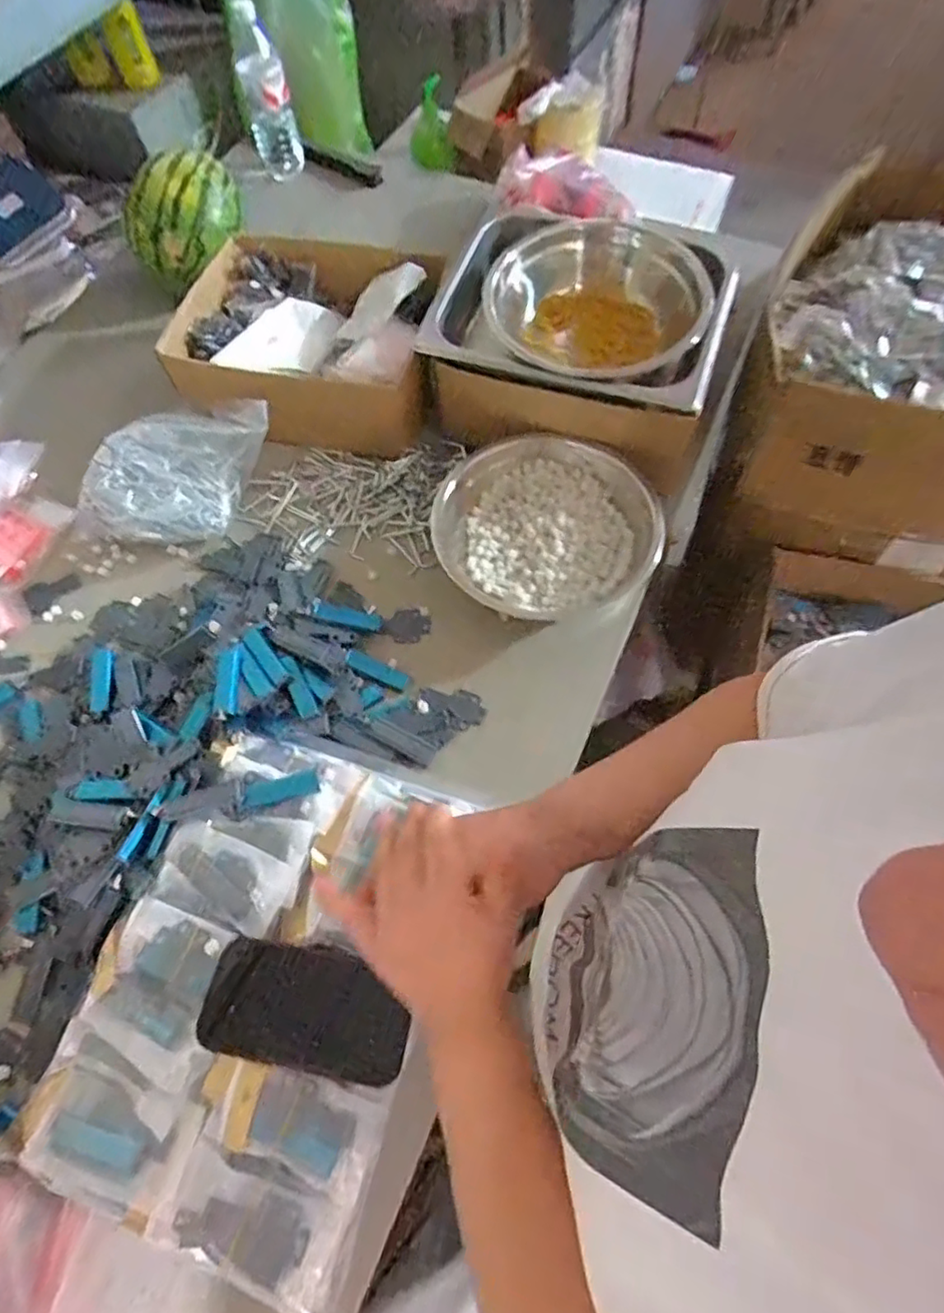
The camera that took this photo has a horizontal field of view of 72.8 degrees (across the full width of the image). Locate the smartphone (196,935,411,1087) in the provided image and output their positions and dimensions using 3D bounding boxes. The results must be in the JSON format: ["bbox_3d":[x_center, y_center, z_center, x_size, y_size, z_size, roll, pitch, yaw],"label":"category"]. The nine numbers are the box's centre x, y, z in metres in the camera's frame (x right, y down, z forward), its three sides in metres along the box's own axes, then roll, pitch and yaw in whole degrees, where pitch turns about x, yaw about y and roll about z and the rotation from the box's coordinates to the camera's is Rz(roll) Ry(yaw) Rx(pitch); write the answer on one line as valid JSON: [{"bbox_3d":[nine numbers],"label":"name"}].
[{"bbox_3d":[-0.129,0.279,0.507,0.156,0.009,0.085,12,66,0],"label":"smartphone"}]

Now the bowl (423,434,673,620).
[{"bbox_3d":[0.088,-0.155,0.739,0.263,0.085,0.223,-6,65,0],"label":"bowl"}]

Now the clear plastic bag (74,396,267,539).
[{"bbox_3d":[-0.362,-0.226,0.789,0.160,0.092,0.214,32,70,16],"label":"clear plastic bag"}]

